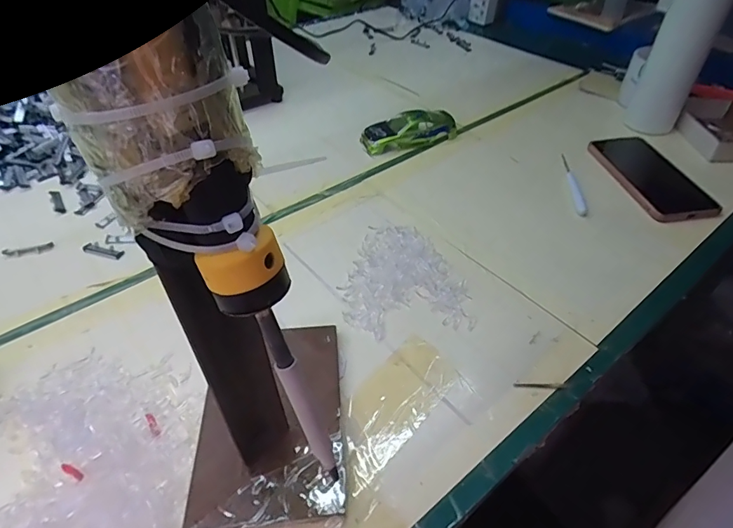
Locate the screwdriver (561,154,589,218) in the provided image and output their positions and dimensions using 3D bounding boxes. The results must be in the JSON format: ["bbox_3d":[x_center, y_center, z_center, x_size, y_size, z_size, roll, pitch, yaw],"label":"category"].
[{"bbox_3d":[0.250,-0.100,0.551,0.016,0.010,0.122,6,45,5],"label":"screwdriver"}]

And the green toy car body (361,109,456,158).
[{"bbox_3d":[0.057,-0.186,0.618,0.127,0.034,0.054,-12,46,-12],"label":"green toy car body"}]

